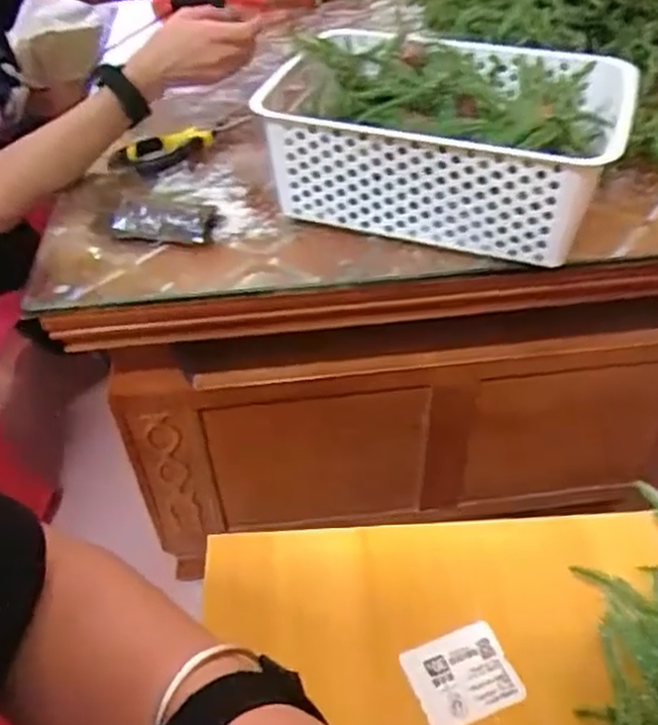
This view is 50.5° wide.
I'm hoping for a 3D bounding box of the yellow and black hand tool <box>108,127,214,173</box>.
[{"bbox_3d":[-0.180,-0.233,0.766,0.112,0.018,0.049,-27,49,-21],"label":"yellow and black hand tool"}]

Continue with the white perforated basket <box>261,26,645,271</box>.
[{"bbox_3d":[0.105,-0.212,0.651,0.304,0.113,0.208,14,48,17],"label":"white perforated basket"}]

